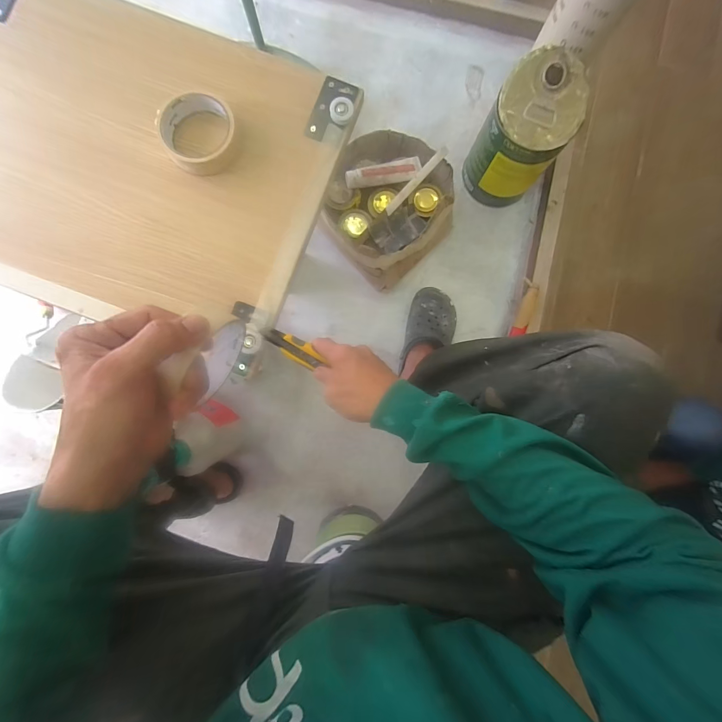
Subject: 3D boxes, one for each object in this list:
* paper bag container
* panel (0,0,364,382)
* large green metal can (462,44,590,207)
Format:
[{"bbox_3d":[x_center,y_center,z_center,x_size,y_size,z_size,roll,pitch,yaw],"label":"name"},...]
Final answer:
[{"bbox_3d":[0.057,-0.337,0.746,0.270,0.114,0.260,0,86,-2],"label":"paper bag container"},{"bbox_3d":[-0.294,-0.253,0.424,0.496,0.025,0.390,21,85,0],"label":"panel"},{"bbox_3d":[0.319,-0.446,0.693,0.147,0.243,0.152,0,86,-2],"label":"large green metal can"}]

